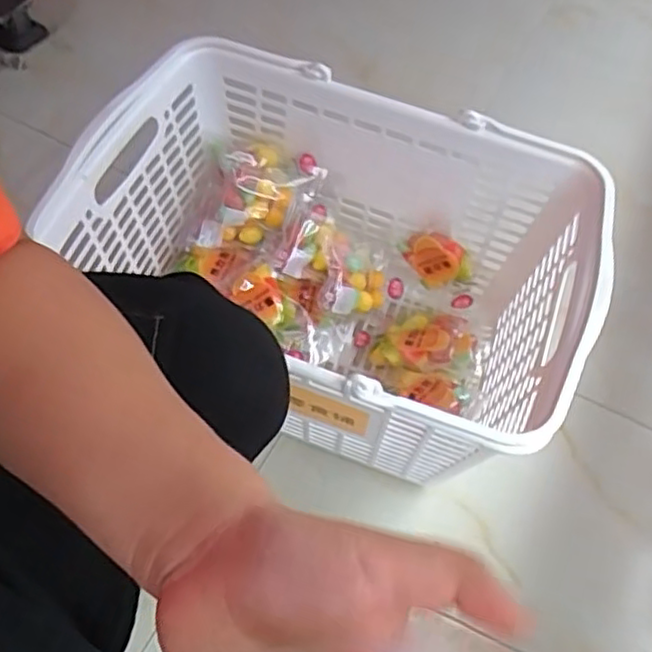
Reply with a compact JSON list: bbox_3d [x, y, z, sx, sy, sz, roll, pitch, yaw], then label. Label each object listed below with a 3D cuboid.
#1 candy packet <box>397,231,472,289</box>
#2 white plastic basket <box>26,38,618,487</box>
[{"bbox_3d":[0.117,-0.068,0.720,0.076,0.063,0.025,24,60,10],"label":"candy packet"},{"bbox_3d":[0.004,-0.046,0.651,0.437,0.222,0.307,20,60,8],"label":"white plastic basket"}]

